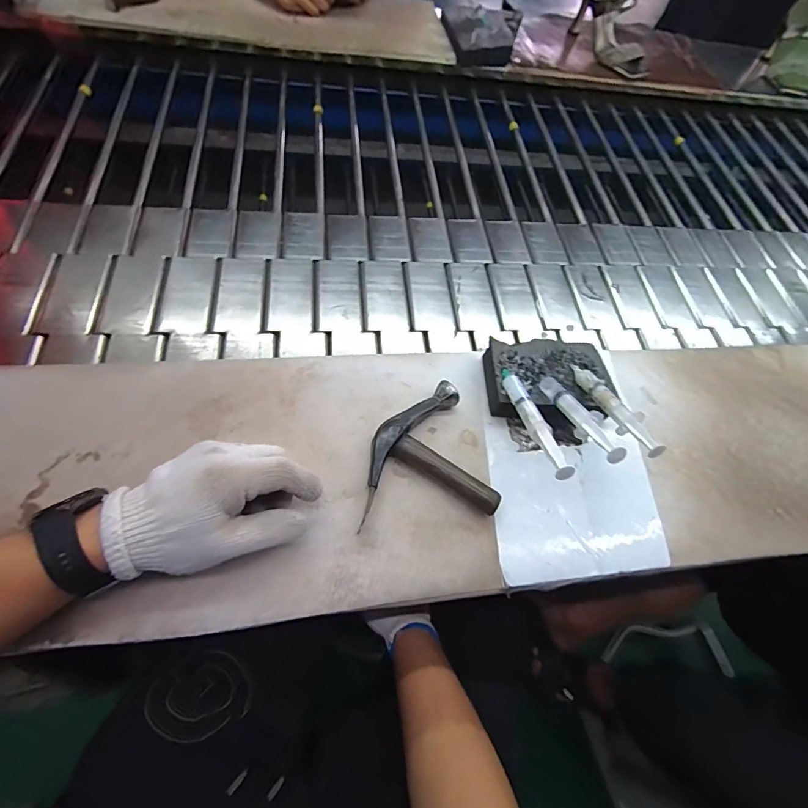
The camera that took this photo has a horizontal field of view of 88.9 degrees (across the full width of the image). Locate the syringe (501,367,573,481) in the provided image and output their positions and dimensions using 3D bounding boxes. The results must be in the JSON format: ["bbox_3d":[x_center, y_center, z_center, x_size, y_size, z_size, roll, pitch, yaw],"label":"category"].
[{"bbox_3d":[0.115,0.009,0.377,0.017,0.011,0.147,-10,38,-3],"label":"syringe"}]

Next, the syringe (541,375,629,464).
[{"bbox_3d":[0.156,0.008,0.376,0.023,0.020,0.127,-12,31,-4],"label":"syringe"}]

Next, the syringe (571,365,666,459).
[{"bbox_3d":[0.202,0.001,0.399,0.020,0.017,0.130,-17,44,-6],"label":"syringe"}]

